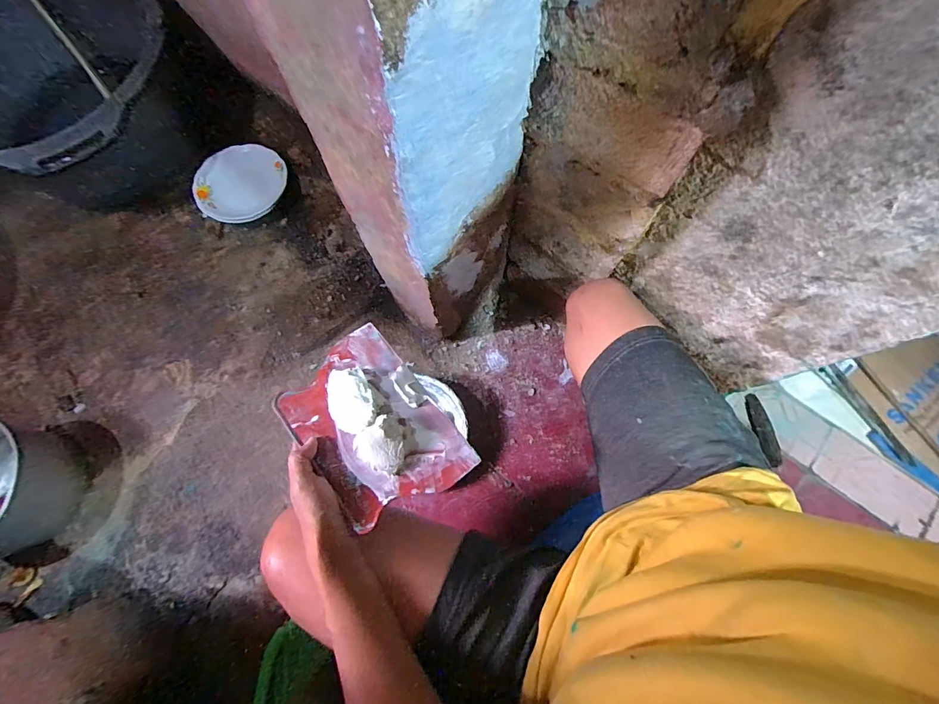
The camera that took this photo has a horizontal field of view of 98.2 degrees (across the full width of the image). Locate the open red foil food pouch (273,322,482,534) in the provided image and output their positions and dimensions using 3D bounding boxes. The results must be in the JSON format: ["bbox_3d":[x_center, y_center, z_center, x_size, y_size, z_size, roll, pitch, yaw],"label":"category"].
[{"bbox_3d":[-0.107,0.078,0.446,0.136,0.049,0.207,-39,77,-10],"label":"open red foil food pouch"}]

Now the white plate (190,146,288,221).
[{"bbox_3d":[-0.526,-0.389,0.931,0.203,0.038,0.182,-9,74,-2],"label":"white plate"}]

